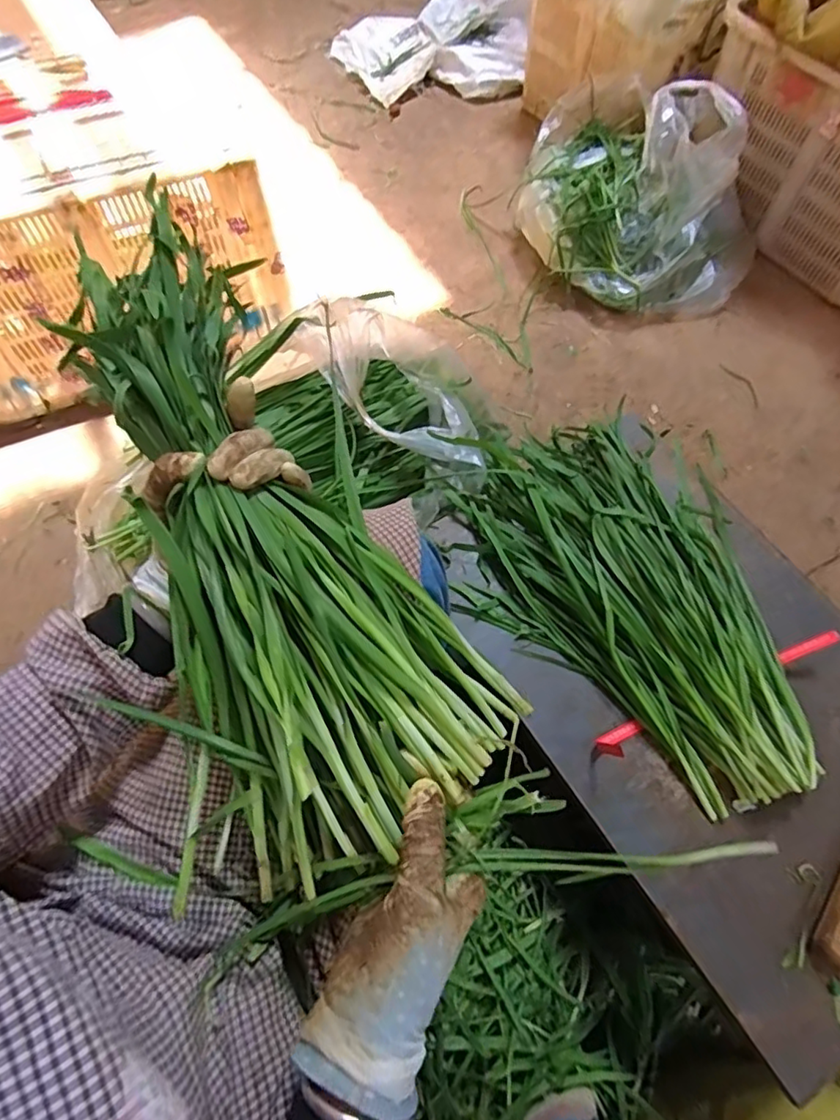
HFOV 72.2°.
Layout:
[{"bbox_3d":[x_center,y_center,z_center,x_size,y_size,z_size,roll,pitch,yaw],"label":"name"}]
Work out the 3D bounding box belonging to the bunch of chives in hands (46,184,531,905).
[{"bbox_3d":[-0.113,-0.025,0.379,0.209,0.071,0.446,-25,81,-13],"label":"bunch of chives in hands"}]

